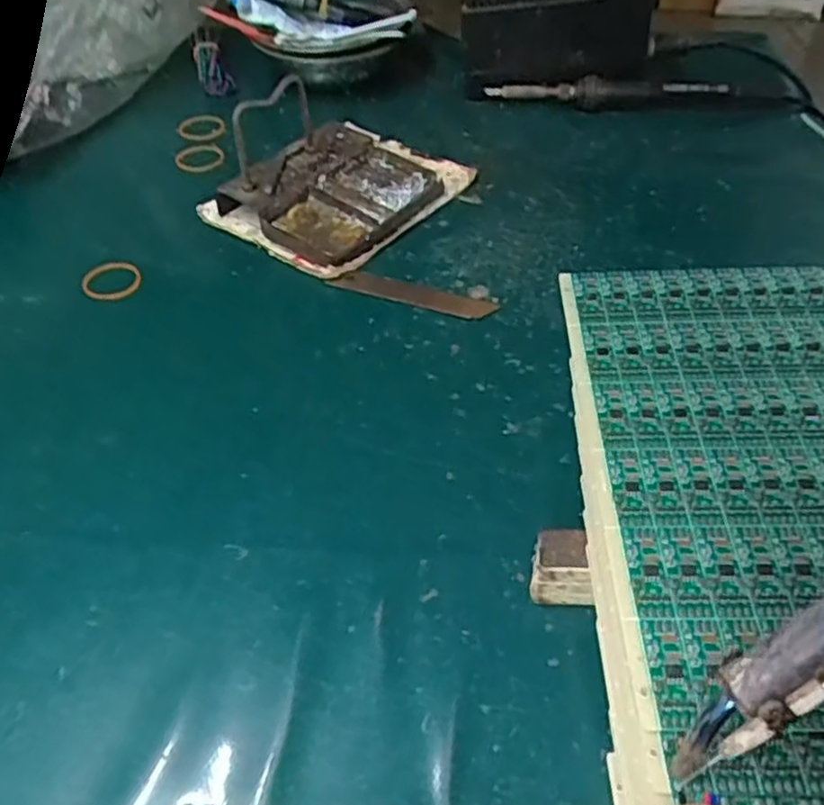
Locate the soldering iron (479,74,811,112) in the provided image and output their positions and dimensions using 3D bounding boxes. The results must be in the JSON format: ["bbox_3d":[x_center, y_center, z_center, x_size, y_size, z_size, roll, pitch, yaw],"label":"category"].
[{"bbox_3d":[0.177,-0.230,0.544,0.230,0.023,0.022,3,47,4],"label":"soldering iron"}]

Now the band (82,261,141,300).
[{"bbox_3d":[-0.175,-0.071,0.421,0.029,0.004,0.032,39,63,21],"label":"band"}]

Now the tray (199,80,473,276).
[{"bbox_3d":[-0.046,-0.158,0.461,0.121,0.060,0.150,28,53,25],"label":"tray"}]

